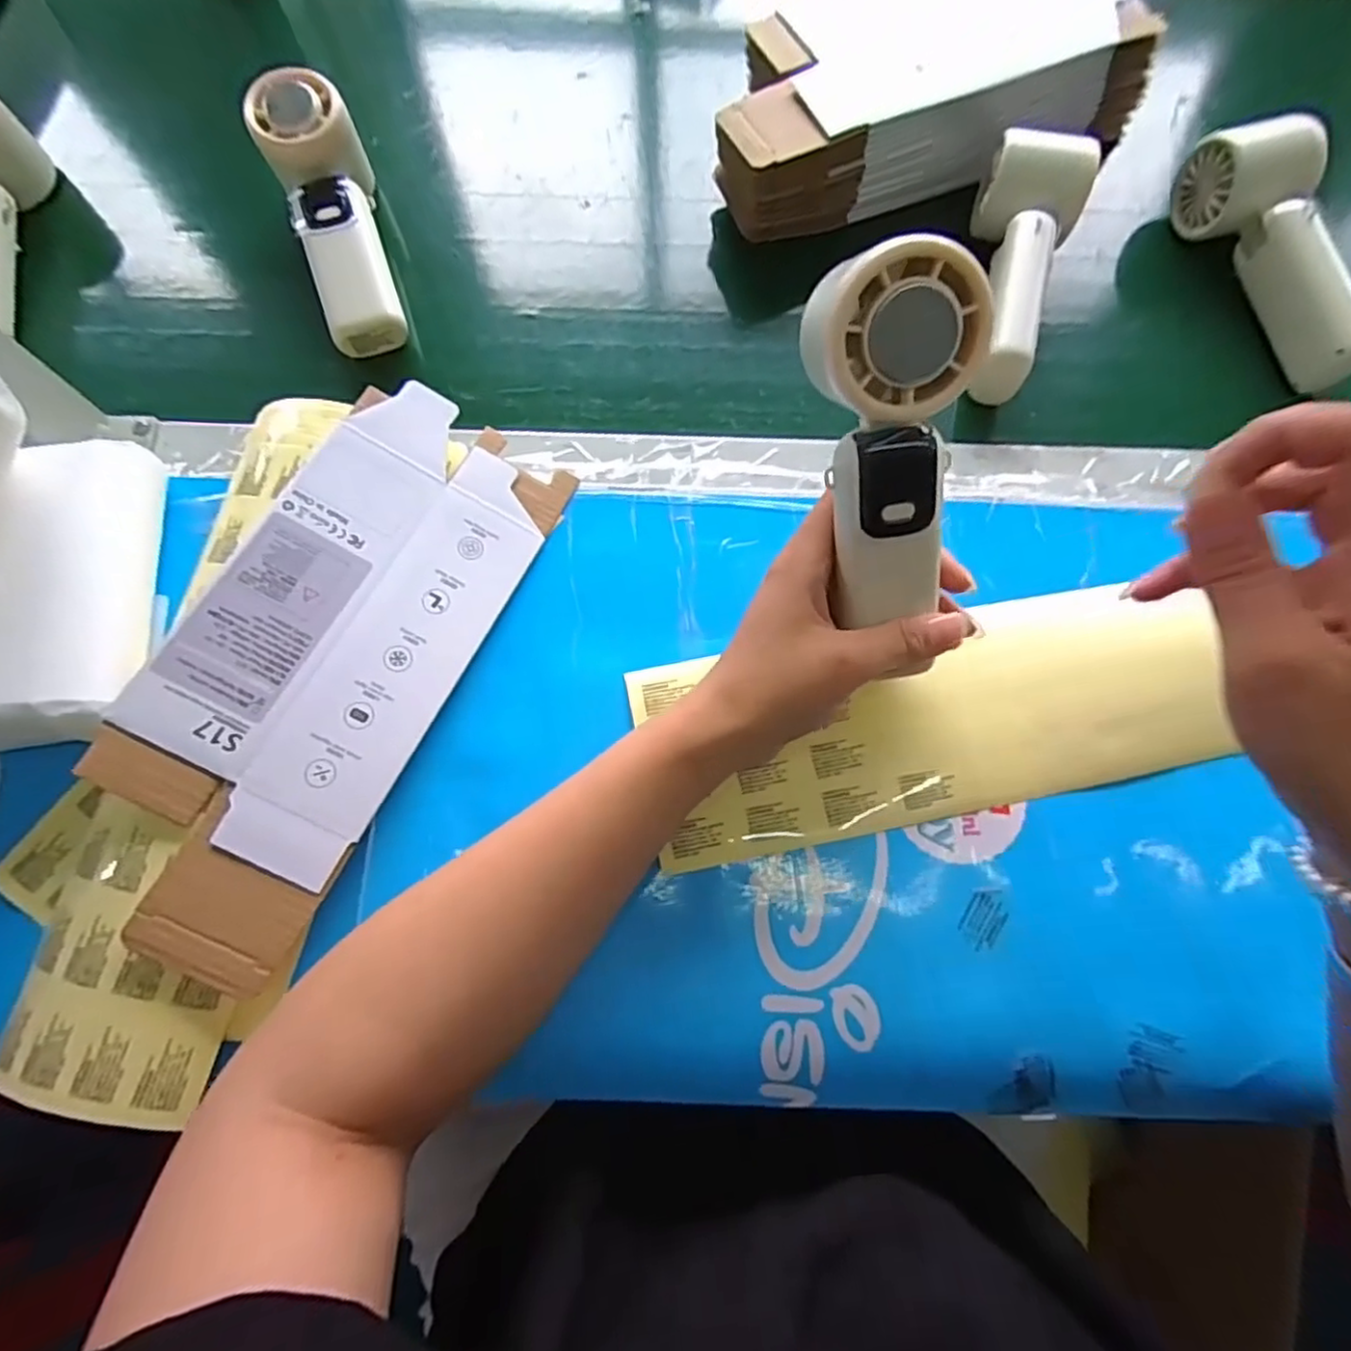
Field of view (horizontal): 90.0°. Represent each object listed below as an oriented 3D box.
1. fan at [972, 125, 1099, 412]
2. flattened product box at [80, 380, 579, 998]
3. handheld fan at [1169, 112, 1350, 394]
[{"bbox_3d":[0.192,-0.237,0.386,0.056,0.050,0.142,21,74,6],"label":"fan"},{"bbox_3d":[-0.163,-0.014,0.317,0.116,0.007,0.273,29,71,-6],"label":"flattened product box"},{"bbox_3d":[0.360,-0.250,0.392,0.049,0.055,0.167,-18,74,-5],"label":"handheld fan"}]

